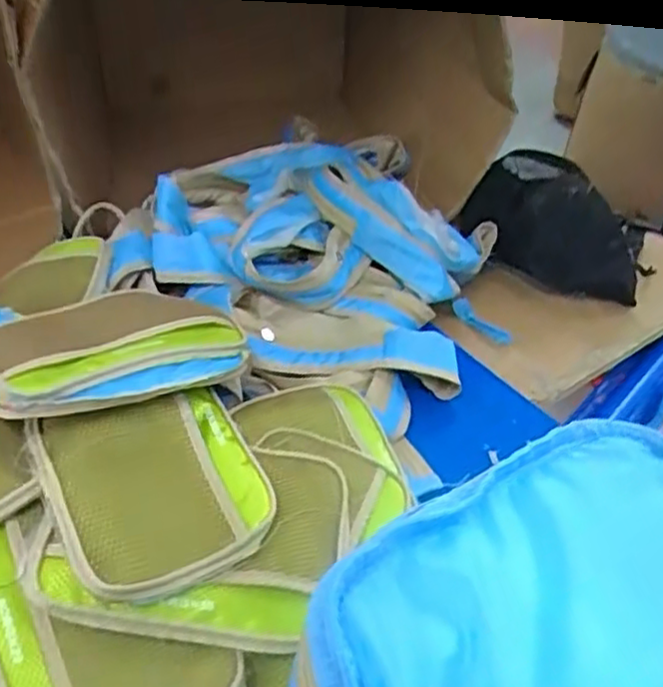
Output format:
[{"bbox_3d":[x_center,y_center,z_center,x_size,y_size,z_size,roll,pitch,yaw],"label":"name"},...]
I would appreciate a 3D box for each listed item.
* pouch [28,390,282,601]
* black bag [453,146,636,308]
[{"bbox_3d":[-0.119,0.100,0.478,0.135,0.029,0.140,-17,56,-22],"label":"pouch"},{"bbox_3d":[0.264,-0.150,0.906,0.177,0.085,0.260,-8,40,-7],"label":"black bag"}]

